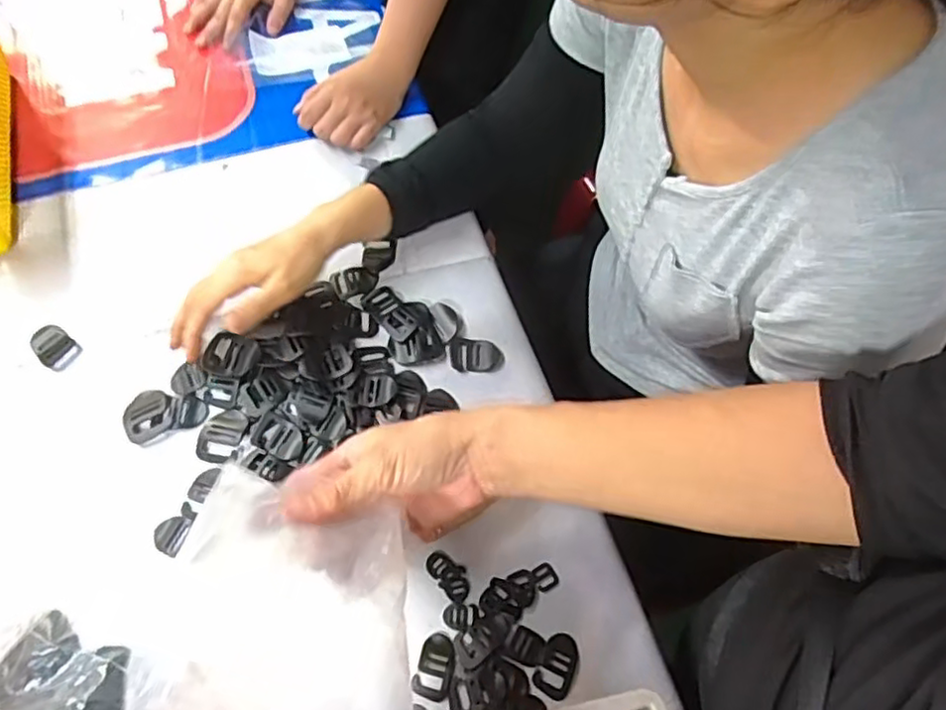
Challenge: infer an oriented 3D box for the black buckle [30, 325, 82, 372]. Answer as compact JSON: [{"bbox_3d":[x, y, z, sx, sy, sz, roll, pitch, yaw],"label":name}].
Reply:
[{"bbox_3d":[-0.366,-0.007,0.579,0.044,0.009,0.030,36,68,14],"label":"black buckle"}]

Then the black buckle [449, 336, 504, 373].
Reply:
[{"bbox_3d":[0.002,0.001,0.581,0.047,0.005,0.031,9,64,2],"label":"black buckle"}]

